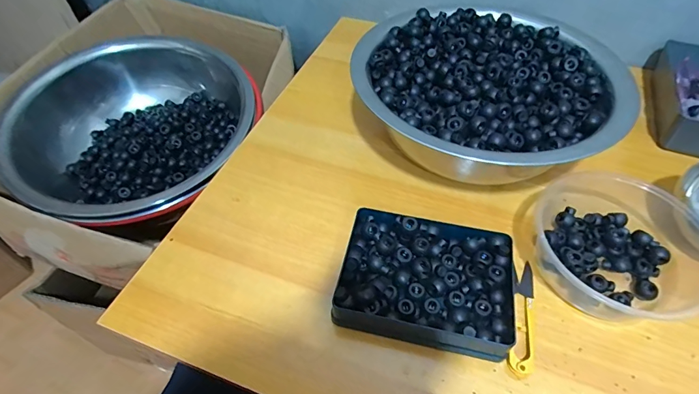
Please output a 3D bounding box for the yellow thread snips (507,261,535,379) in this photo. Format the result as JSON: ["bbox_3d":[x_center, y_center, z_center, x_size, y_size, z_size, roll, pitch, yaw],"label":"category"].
[{"bbox_3d":[0.150,0.100,0.337,0.019,0.009,0.105,15,53,11],"label":"yellow thread snips"}]

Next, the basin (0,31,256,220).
[{"bbox_3d":[-0.310,-0.095,0.563,0.325,0.108,0.305,0,52,0],"label":"basin"}]

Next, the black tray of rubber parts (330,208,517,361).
[{"bbox_3d":[0.070,0.071,0.345,0.147,0.033,0.108,10,53,8],"label":"black tray of rubber parts"}]

